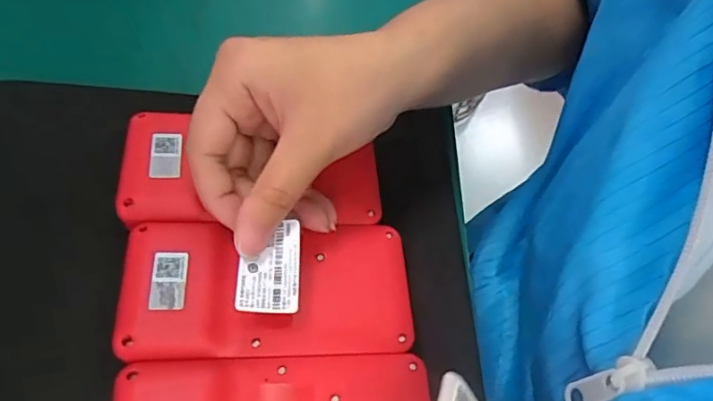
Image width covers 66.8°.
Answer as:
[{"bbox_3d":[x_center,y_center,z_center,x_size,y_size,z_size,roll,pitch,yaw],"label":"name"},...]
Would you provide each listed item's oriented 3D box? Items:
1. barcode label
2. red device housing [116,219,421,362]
[{"bbox_3d":[-0.035,0.027,0.220,0.025,0.004,0.037,3,64,-9],"label":"barcode label"},{"bbox_3d":[-0.036,0.035,0.233,0.120,0.015,0.059,0,59,-11],"label":"red device housing"}]

